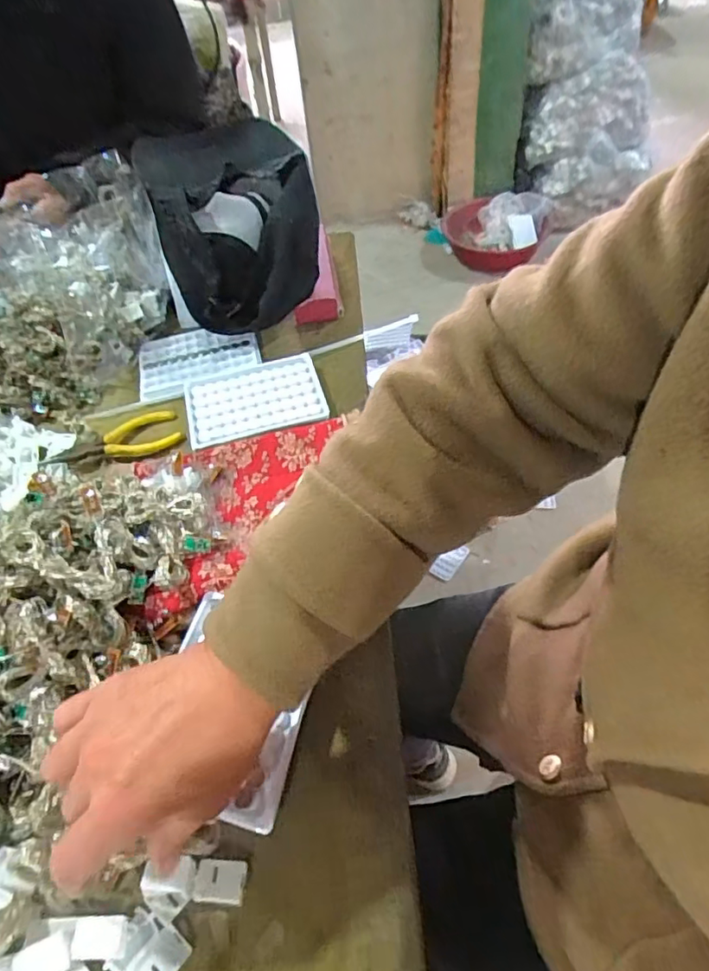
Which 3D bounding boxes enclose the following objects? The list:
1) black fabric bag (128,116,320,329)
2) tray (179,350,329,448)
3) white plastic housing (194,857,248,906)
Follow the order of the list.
[{"bbox_3d":[-0.131,-0.289,0.621,0.162,0.132,0.228,-19,52,-10],"label":"black fabric bag"},{"bbox_3d":[-0.097,-0.082,0.546,0.132,0.013,0.101,-14,51,-6],"label":"tray"},{"bbox_3d":[-0.073,0.218,0.308,0.027,0.006,0.020,0,51,6],"label":"white plastic housing"}]

